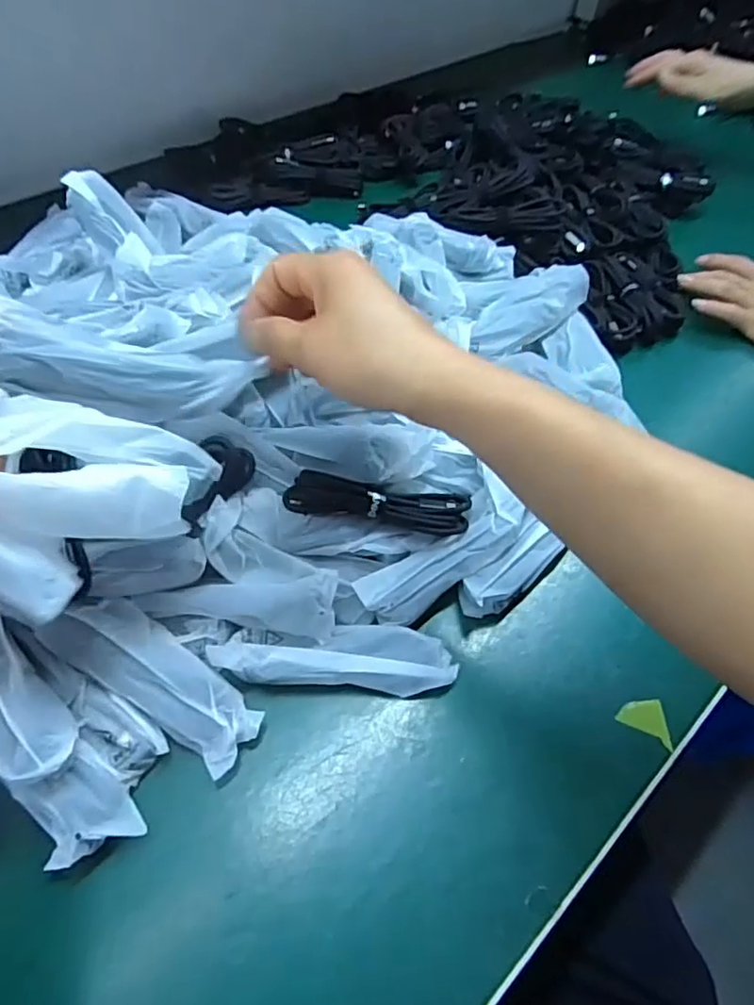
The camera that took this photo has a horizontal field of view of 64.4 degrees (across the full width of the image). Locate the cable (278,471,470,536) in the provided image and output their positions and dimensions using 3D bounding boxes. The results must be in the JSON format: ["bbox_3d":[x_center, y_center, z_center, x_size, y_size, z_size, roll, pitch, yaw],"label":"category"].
[{"bbox_3d":[0.002,0.002,0.378,0.114,0.026,0.036,-2,56,-1],"label":"cable"}]

